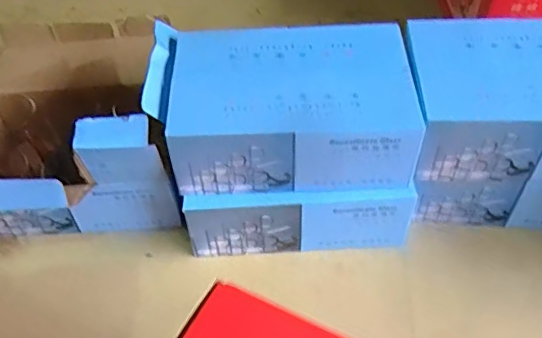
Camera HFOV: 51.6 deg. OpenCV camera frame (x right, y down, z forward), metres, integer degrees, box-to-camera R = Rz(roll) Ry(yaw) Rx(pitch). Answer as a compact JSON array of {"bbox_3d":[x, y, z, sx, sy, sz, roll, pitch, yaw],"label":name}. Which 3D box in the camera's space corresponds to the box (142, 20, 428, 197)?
[{"bbox_3d":[0.013,-0.083,0.724,0.319,0.103,0.199,-2,50,0],"label":"box"}]

